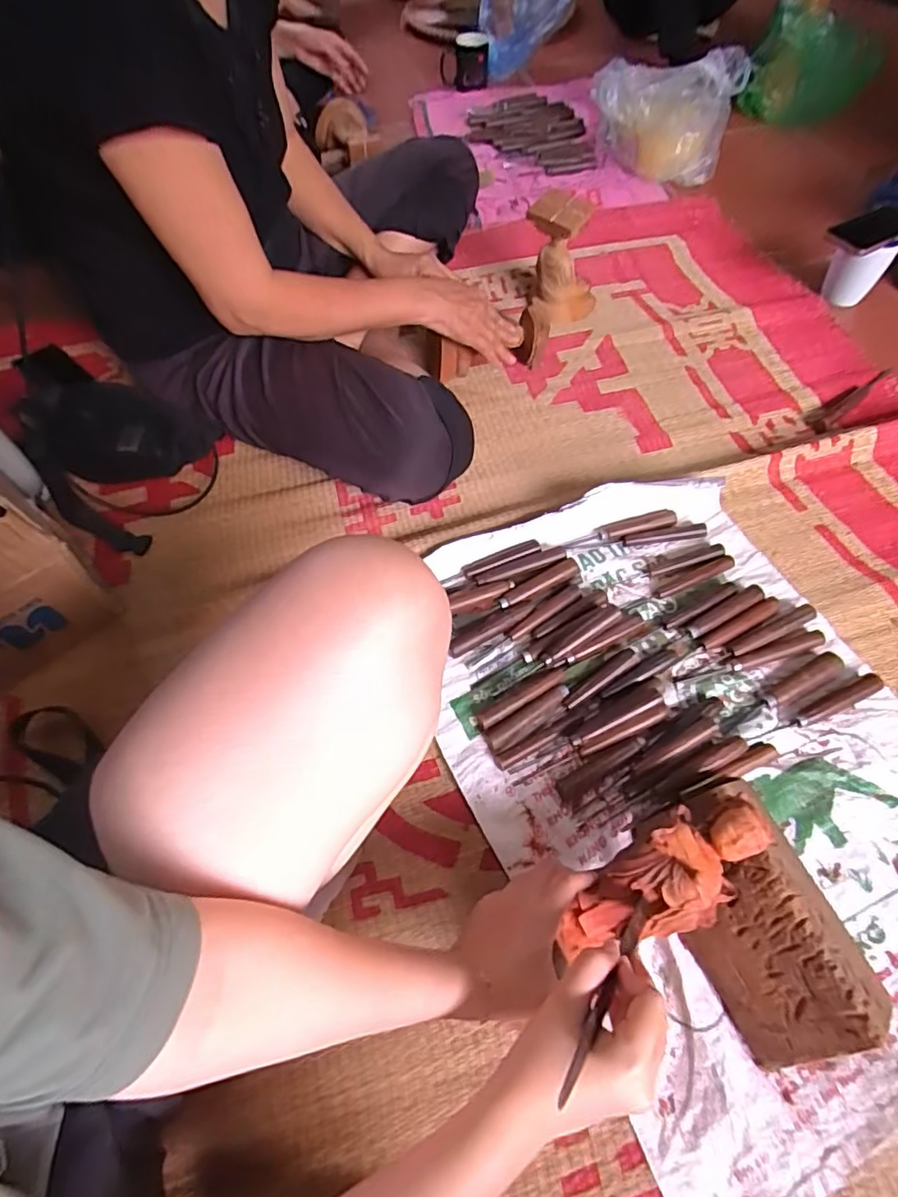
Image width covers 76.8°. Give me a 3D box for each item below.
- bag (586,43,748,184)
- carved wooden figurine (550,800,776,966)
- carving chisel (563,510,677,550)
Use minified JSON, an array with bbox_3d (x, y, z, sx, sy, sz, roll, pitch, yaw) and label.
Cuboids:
[{"bbox_3d":[0.446,-1.041,1.216,0.305,0.156,0.240,19,62,12],"label":"bag"},{"bbox_3d":[0.181,0.240,0.475,0.193,0.048,0.073,-28,62,-3],"label":"carved wooden figurine"},{"bbox_3d":[0.228,-0.091,0.751,0.153,0.016,0.018,-13,60,-6],"label":"carving chisel"}]

